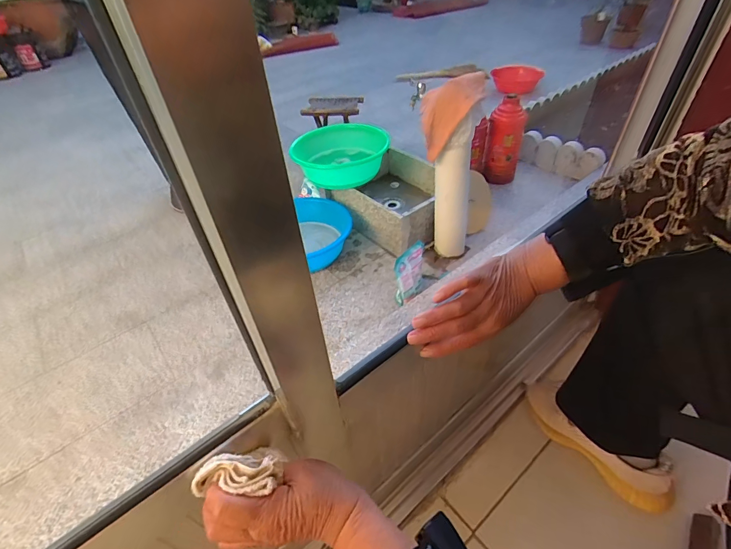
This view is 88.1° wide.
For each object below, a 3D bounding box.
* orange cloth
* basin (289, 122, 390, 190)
[{"bbox_3d":[0.215,-0.460,1.080,0.137,0.262,0.064,39,51,2],"label":"orange cloth"},{"bbox_3d":[-0.101,-0.468,1.507,0.372,0.135,0.372,-2,43,2],"label":"basin"}]

